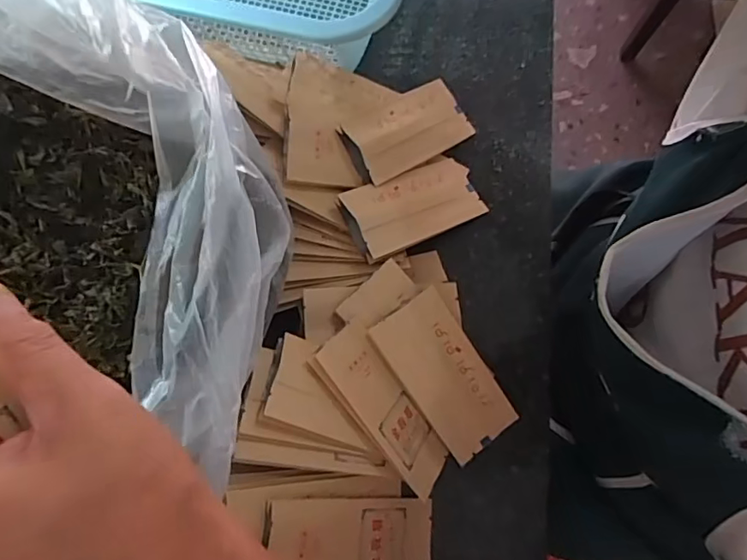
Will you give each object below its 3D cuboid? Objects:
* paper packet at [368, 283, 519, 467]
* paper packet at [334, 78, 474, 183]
[{"bbox_3d":[0.048,0.062,0.344,0.053,0.008,0.108,-36,99,-9],"label":"paper packet"},{"bbox_3d":[0.026,-0.113,0.394,0.107,0.017,0.052,-35,93,-33],"label":"paper packet"}]

